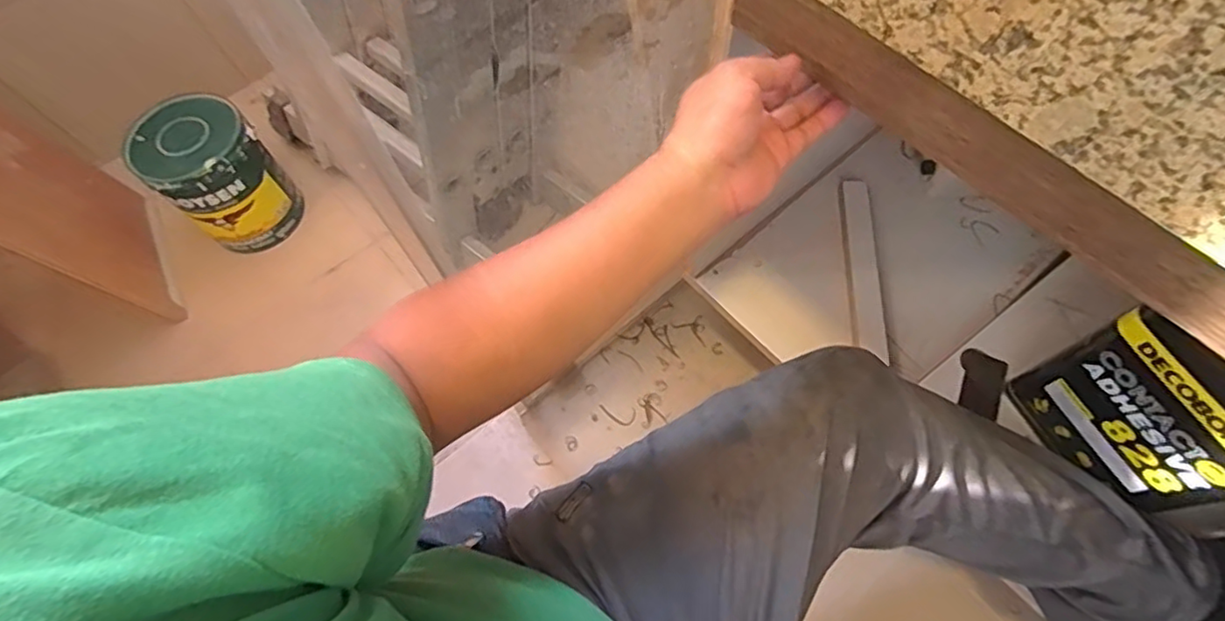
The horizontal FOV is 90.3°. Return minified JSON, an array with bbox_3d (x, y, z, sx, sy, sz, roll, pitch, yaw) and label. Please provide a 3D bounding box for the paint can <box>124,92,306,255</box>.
[{"bbox_3d":[-0.646,-0.223,1.011,0.155,0.204,0.162,-1,65,3],"label":"paint can"}]

